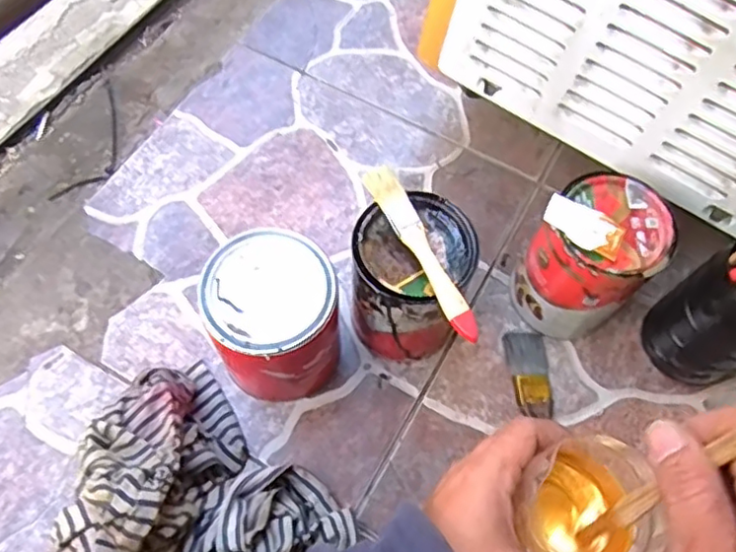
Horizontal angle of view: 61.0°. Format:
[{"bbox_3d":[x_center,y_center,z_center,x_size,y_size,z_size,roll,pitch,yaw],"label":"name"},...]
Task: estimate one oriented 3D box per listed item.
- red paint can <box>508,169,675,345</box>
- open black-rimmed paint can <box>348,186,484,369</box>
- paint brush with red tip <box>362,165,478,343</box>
[{"bbox_3d":[0.193,-0.010,0.561,0.092,0.137,0.093,2,64,-3],"label":"red paint can"},{"bbox_3d":[0.034,0.007,0.545,0.093,0.142,0.100,2,64,-3],"label":"open black-rimmed paint can"},{"bbox_3d":[0.041,-0.021,0.476,0.024,0.008,0.155,-24,72,-16],"label":"paint brush with red tip"}]

